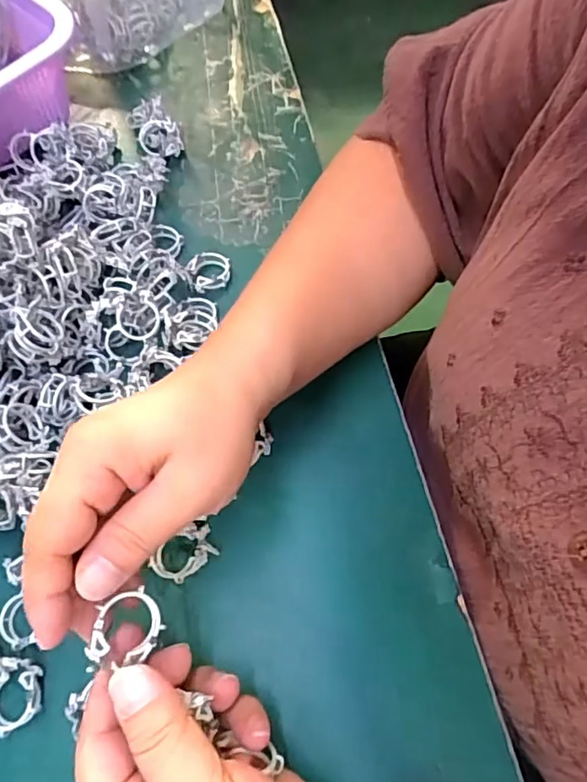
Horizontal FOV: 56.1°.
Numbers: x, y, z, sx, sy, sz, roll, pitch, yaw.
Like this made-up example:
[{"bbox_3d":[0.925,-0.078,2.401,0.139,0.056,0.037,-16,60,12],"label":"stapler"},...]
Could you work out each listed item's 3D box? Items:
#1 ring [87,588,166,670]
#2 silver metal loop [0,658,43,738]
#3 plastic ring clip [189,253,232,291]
[{"bbox_3d":[-0.064,0.090,0.209,0.028,0.004,0.024,-17,76,-28],"label":"ring"},{"bbox_3d":[-0.130,0.143,0.257,0.025,0.012,0.030,14,65,7],"label":"silver metal loop"},{"bbox_3d":[-0.053,-0.078,0.354,0.027,0.009,0.025,0,65,1],"label":"plastic ring clip"}]

